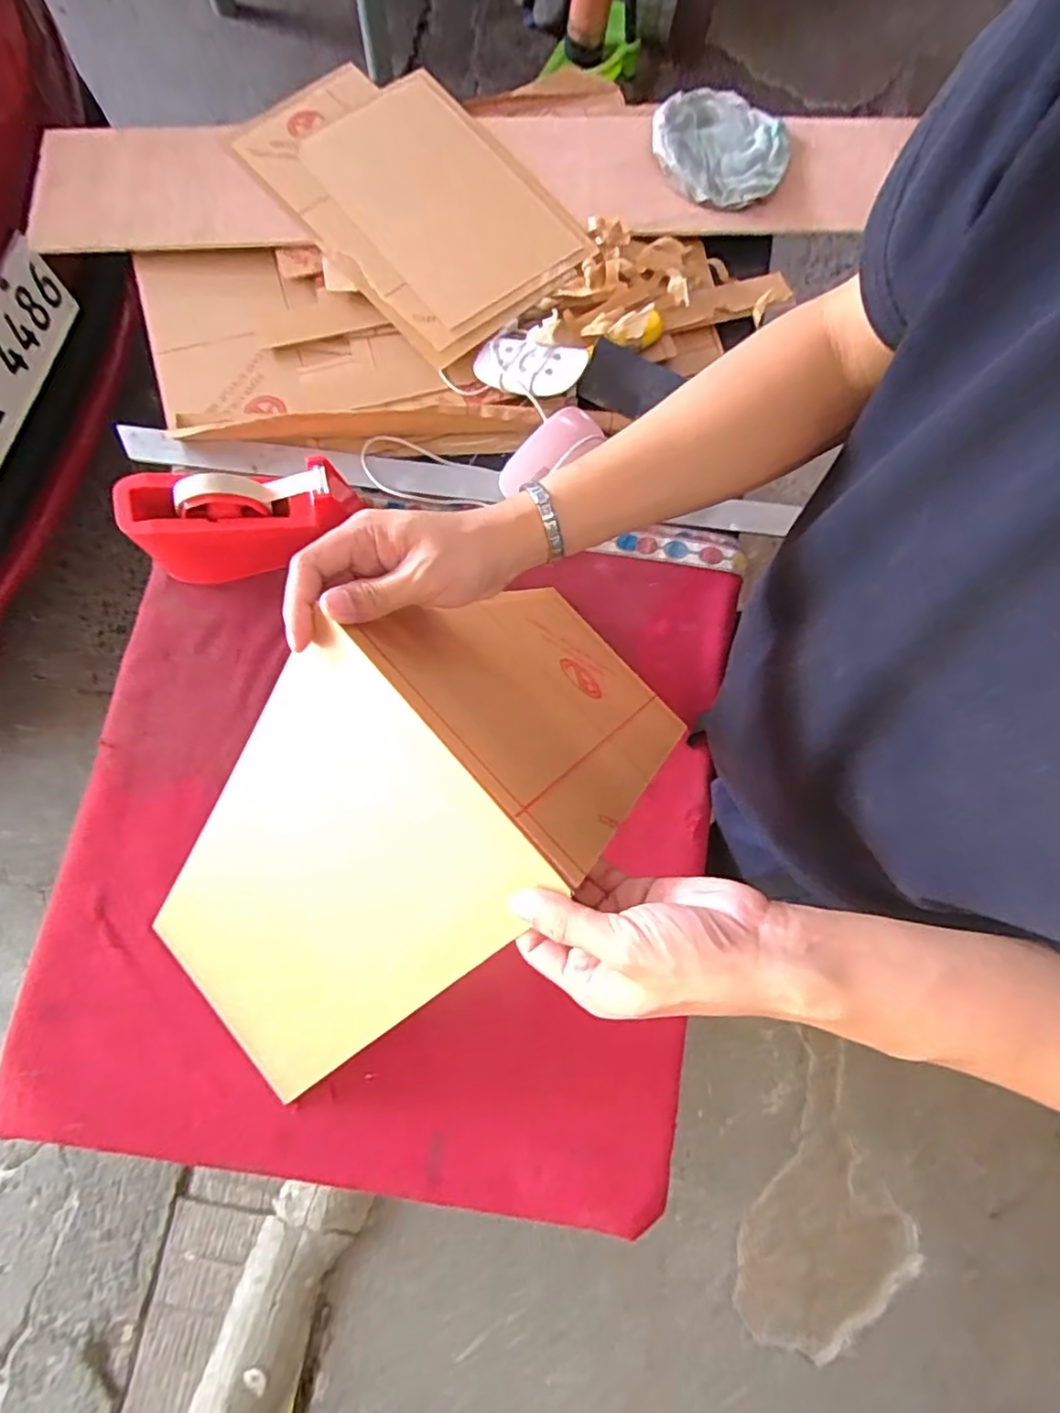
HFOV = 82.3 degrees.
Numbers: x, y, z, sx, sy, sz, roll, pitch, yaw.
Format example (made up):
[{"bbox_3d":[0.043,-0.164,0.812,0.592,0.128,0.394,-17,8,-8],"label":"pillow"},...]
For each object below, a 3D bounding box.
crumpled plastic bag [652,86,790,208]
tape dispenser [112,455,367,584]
[{"bbox_3d":[0.224,-0.660,0.714,0.157,0.021,0.153,11,79,-2],"label":"crumpled plastic bag"},{"bbox_3d":[-0.270,-0.180,0.583,0.197,0.102,0.067,-10,80,-6],"label":"tape dispenser"}]

